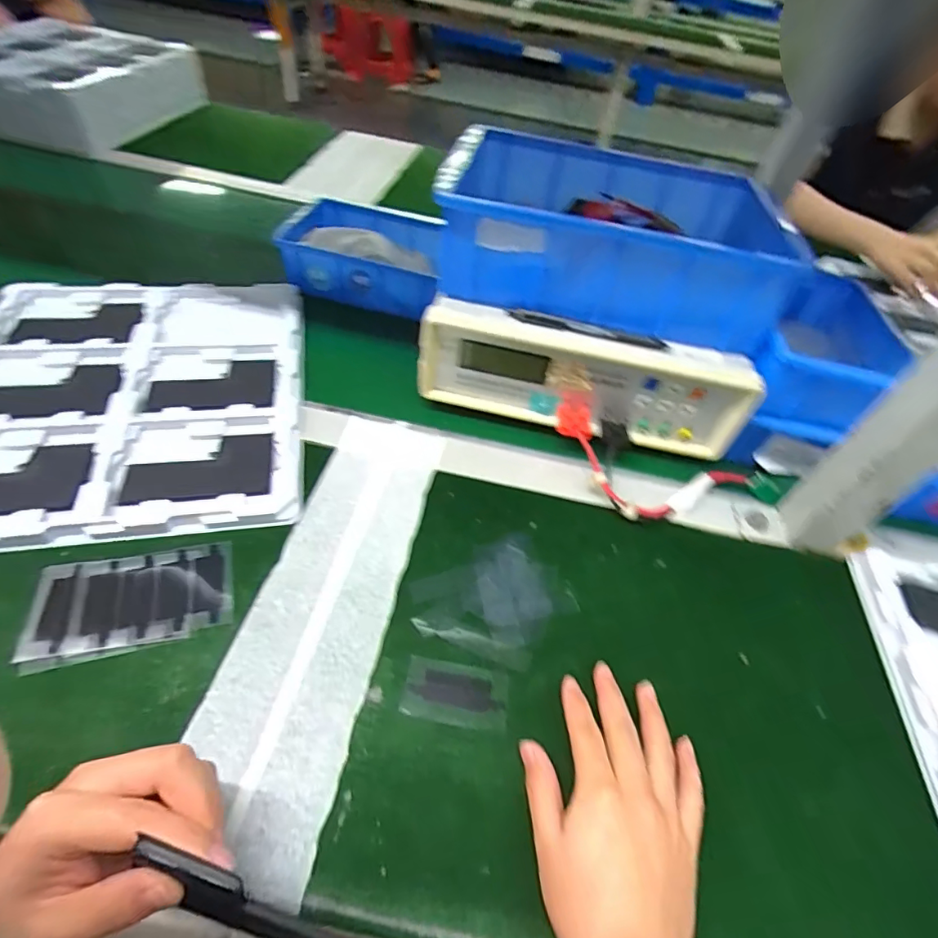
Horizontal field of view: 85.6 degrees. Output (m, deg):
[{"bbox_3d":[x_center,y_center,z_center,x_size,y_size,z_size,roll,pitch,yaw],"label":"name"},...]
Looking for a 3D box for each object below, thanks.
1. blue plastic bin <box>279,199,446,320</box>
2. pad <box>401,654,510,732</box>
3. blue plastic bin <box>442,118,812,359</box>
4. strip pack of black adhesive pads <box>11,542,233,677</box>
[{"bbox_3d":[-0.124,-0.256,0.617,0.191,0.068,0.147,9,48,1],"label":"blue plastic bin"},{"bbox_3d":[-0.009,0.143,0.324,0.065,0.004,0.037,9,48,1],"label":"pad"},{"bbox_3d":[0.144,-0.220,0.485,0.289,0.120,0.221,12,49,1],"label":"blue plastic bin"},{"bbox_3d":[-0.223,0.088,0.336,0.119,0.008,0.072,-8,50,-14],"label":"strip pack of black adhesive pads"}]

